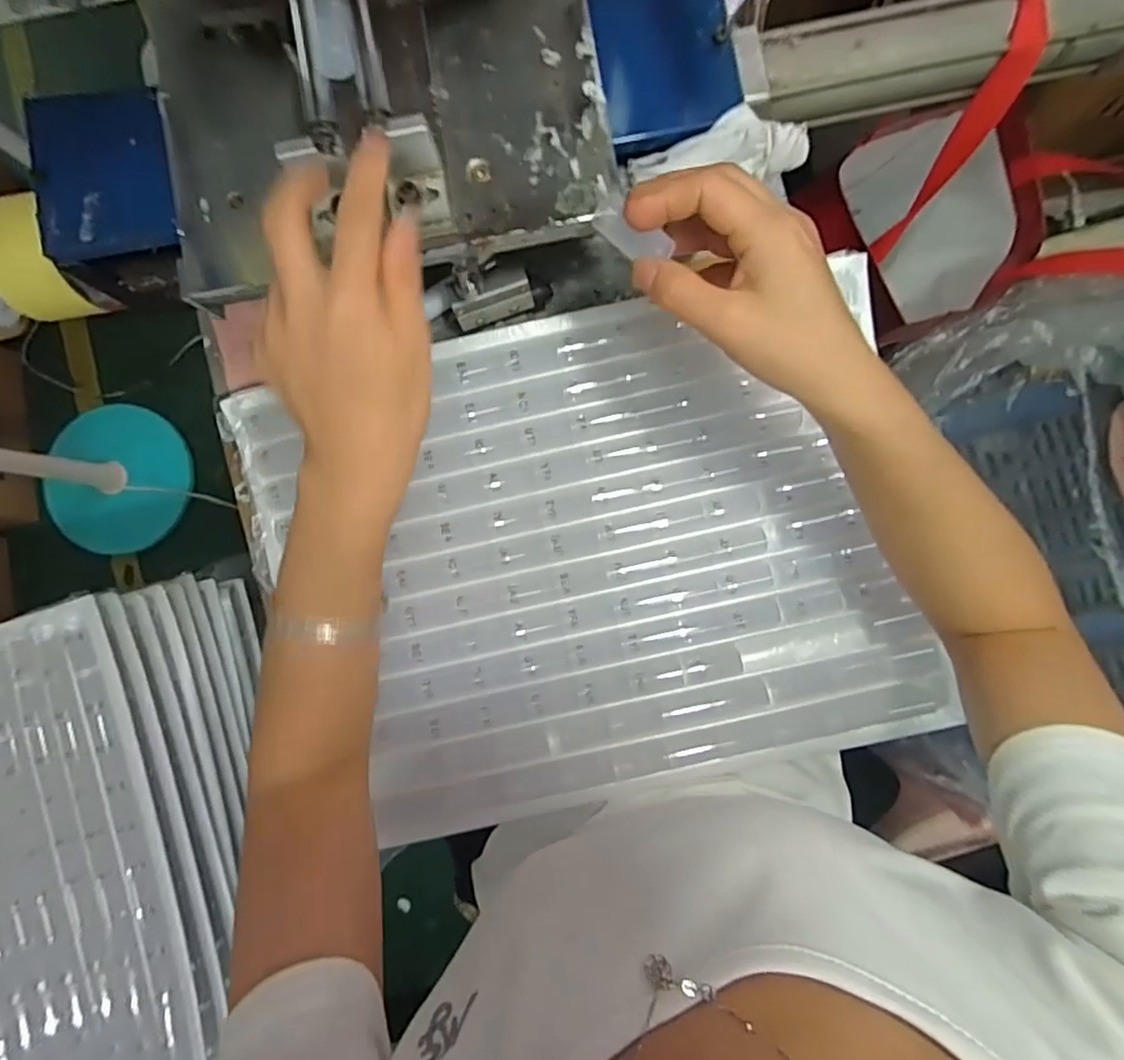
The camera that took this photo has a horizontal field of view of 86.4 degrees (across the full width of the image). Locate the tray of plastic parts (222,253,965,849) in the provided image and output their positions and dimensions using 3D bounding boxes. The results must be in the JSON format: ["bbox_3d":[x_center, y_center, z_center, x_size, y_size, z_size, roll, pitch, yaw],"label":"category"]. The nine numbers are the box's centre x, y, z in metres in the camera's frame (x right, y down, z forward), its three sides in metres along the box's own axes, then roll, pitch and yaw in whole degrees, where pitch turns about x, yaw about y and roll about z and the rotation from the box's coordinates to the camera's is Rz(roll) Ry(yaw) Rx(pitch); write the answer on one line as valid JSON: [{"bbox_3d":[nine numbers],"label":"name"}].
[{"bbox_3d":[0.014,0.023,0.427,0.431,0.026,0.335,-12,89,1],"label":"tray of plastic parts"}]

